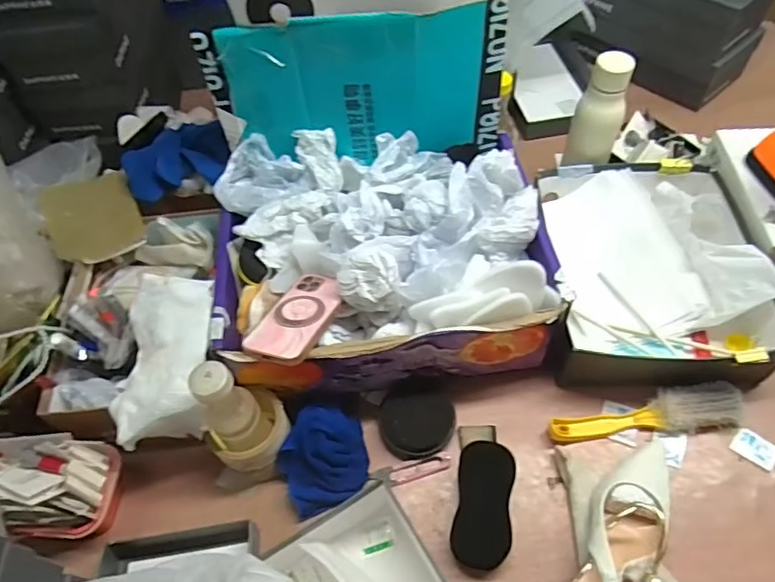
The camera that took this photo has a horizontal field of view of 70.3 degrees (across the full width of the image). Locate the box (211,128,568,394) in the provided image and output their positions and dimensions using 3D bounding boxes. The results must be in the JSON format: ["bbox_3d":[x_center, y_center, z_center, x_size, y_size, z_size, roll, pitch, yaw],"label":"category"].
[{"bbox_3d":[-0.015,-0.051,0.694,0.377,0.172,0.299,-11,55,-3],"label":"box"}]

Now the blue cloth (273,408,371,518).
[{"bbox_3d":[-0.074,0.190,0.638,0.109,0.055,0.099,-25,57,-13],"label":"blue cloth"}]

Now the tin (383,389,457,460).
[{"bbox_3d":[0.038,0.158,0.666,0.087,0.020,0.084,-2,55,3],"label":"tin"}]

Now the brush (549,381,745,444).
[{"bbox_3d":[0.306,0.145,0.656,0.226,0.032,0.054,-4,55,2],"label":"brush"}]

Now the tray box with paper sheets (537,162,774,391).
[{"bbox_3d":[0.342,-0.030,0.738,0.257,0.098,0.321,1,55,5],"label":"tray box with paper sheets"}]

